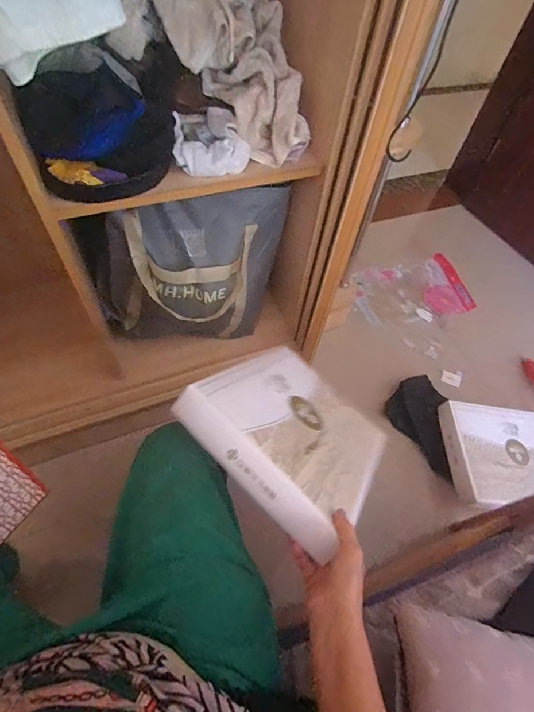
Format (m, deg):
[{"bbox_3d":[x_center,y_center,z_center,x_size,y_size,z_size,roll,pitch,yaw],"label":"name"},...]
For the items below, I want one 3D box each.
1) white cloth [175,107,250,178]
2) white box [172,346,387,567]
[{"bbox_3d":[-0.101,-0.394,0.682,0.131,0.063,0.138,-5,55,-7],"label":"white cloth"},{"bbox_3d":[0.052,0.117,0.625,0.279,0.056,0.352,44,25,10],"label":"white box"}]

